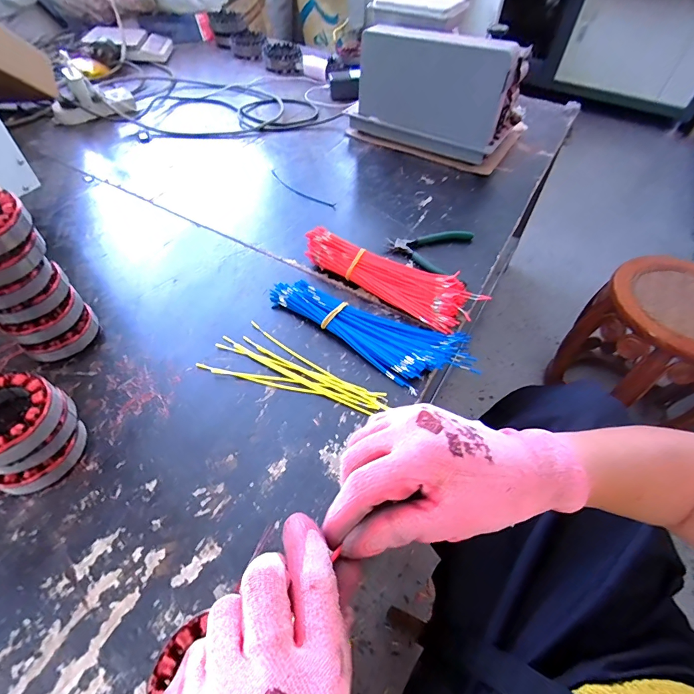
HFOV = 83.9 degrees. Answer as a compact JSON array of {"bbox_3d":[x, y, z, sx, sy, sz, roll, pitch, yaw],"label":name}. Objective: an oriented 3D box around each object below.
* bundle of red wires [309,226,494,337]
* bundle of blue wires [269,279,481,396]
[{"bbox_3d":[0.059,-0.106,0.570,0.264,0.044,0.080,30,57,19],"label":"bundle of red wires"},{"bbox_3d":[0.024,-0.021,0.515,0.281,0.024,0.101,23,55,14],"label":"bundle of blue wires"}]

